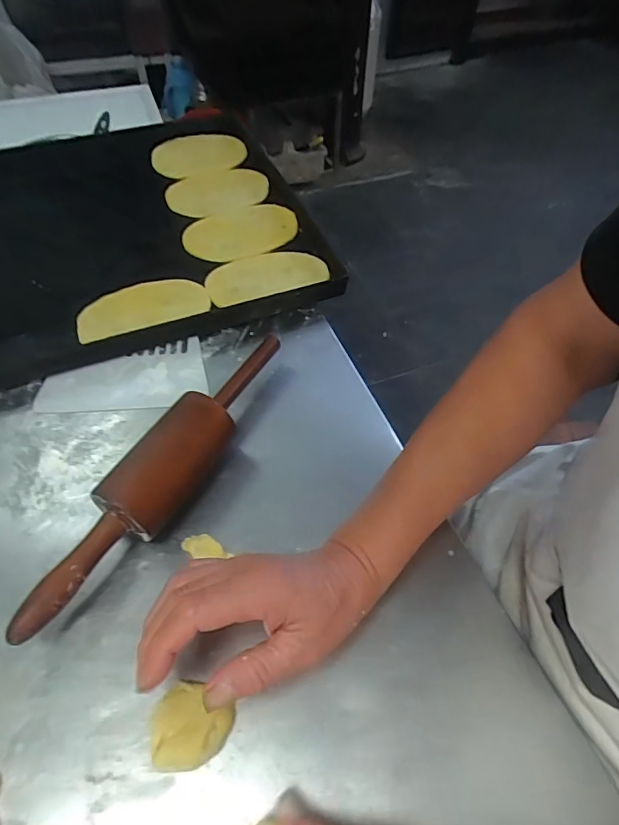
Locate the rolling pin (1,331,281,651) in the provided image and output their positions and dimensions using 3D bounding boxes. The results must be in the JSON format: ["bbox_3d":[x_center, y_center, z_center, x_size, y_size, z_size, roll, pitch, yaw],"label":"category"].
[{"bbox_3d":[-0.114,0.038,0.401,0.065,0.054,0.311,22,57,14],"label":"rolling pin"}]

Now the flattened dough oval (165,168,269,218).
[{"bbox_3d":[-0.122,-0.301,0.656,0.138,0.016,0.087,-23,58,-16],"label":"flattened dough oval"}]

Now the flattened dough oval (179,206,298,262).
[{"bbox_3d":[-0.086,-0.231,0.609,0.145,0.011,0.080,-23,58,-16],"label":"flattened dough oval"}]

